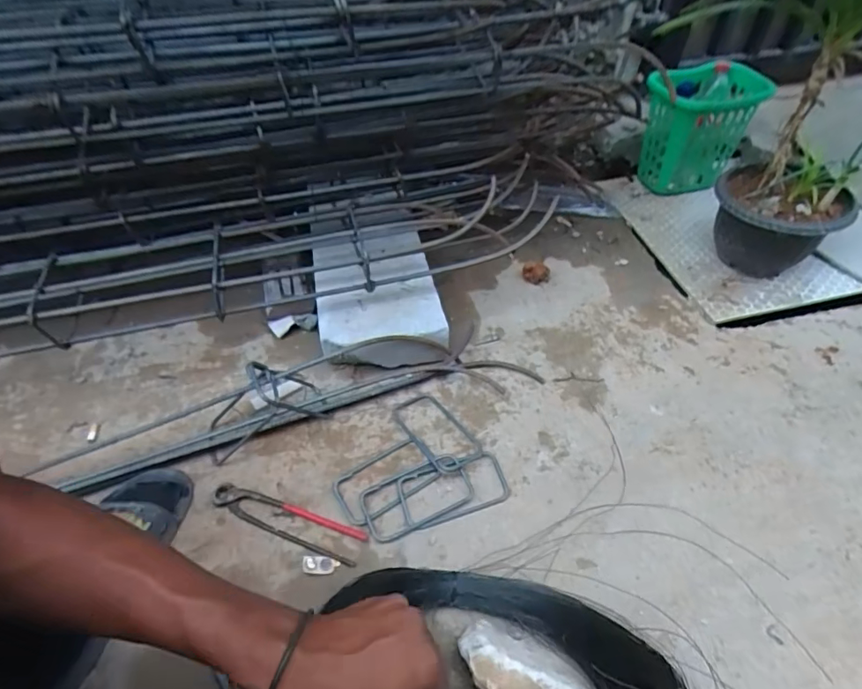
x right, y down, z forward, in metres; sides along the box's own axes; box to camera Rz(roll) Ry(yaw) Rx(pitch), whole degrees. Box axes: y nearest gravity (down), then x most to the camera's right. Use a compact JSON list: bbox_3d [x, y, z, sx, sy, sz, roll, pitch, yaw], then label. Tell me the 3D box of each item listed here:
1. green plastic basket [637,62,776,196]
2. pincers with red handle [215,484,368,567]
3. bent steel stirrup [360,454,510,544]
[{"bbox_3d":[0.563,-0.448,1.065,0.196,0.255,0.129,-12,50,-9],"label":"green plastic basket"},{"bbox_3d":[-0.188,0.228,0.643,0.209,0.016,0.043,15,50,15],"label":"pincers with red handle"},{"bbox_3d":[0.006,0.197,0.663,0.196,0.018,0.083,-16,49,-12],"label":"bent steel stirrup"}]

